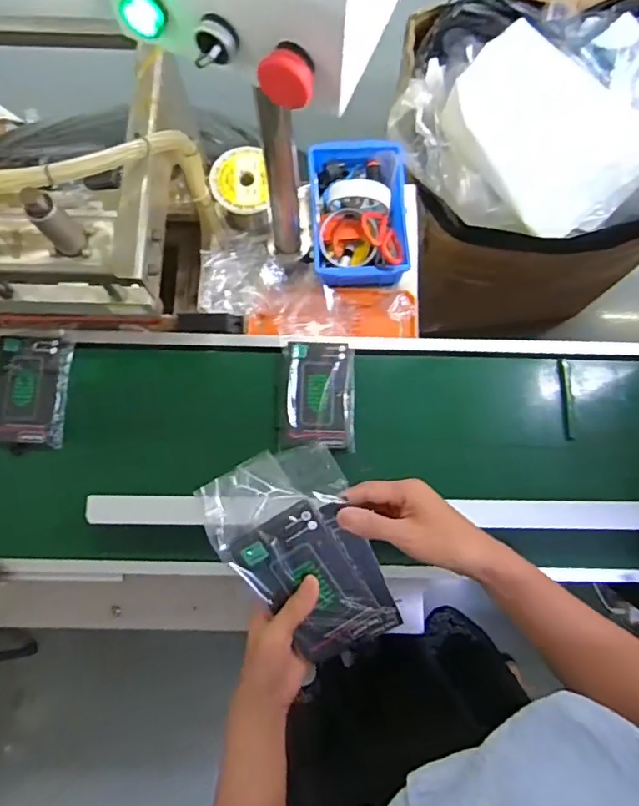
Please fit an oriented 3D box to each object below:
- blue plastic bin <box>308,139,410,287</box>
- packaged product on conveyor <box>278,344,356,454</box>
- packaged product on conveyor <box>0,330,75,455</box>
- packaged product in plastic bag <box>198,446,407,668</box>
[{"bbox_3d":[0.057,-0.280,0.782,0.139,0.063,0.214,-3,78,-2],"label":"blue plastic bin"},{"bbox_3d":[-0.004,-0.011,0.671,0.094,0.024,0.137,1,78,-1],"label":"packaged product on conveyor"},{"bbox_3d":[-0.361,-0.016,0.666,0.093,0.024,0.149,2,78,-1],"label":"packaged product on conveyor"},{"bbox_3d":[-0.014,0.133,0.454,0.117,0.028,0.184,-24,95,-9],"label":"packaged product in plastic bag"}]

